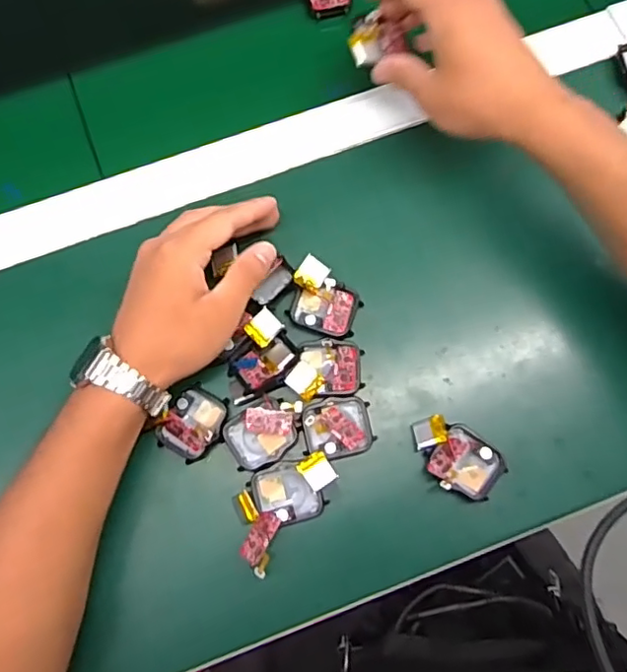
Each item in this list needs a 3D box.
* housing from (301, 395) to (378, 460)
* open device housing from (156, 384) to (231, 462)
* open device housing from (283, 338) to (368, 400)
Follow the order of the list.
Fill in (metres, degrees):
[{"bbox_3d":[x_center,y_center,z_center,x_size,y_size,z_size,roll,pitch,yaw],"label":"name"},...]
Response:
[{"bbox_3d":[0.016,0.061,0.386,0.045,0.007,0.038,-10,77,-2],"label":"housing"},{"bbox_3d":[-0.079,0.056,0.381,0.034,0.011,0.046,31,79,7],"label":"open device housing"},{"bbox_3d":[0.008,0.022,0.392,0.049,0.015,0.038,-5,77,-1],"label":"open device housing"}]

